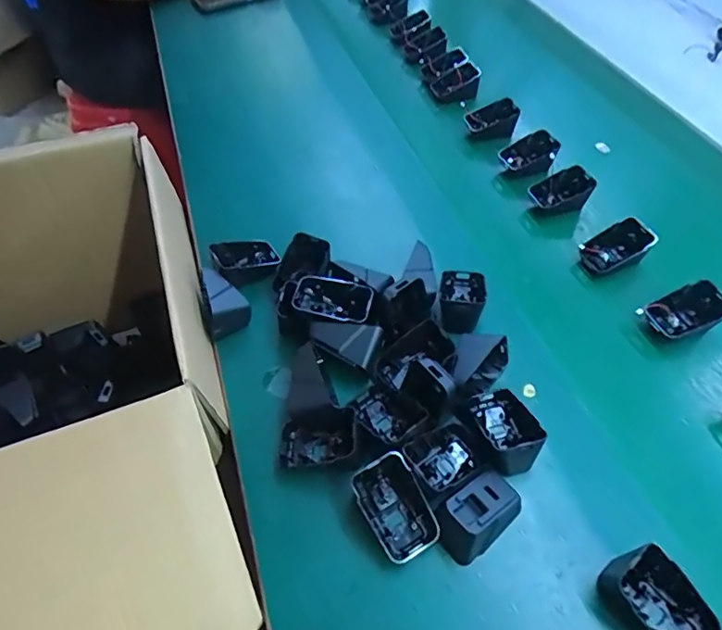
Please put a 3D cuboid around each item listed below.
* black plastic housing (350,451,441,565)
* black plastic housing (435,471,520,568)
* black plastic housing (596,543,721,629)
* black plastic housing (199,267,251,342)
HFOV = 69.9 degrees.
[{"bbox_3d":[0.025,0.142,0.382,0.045,0.033,0.067,-30,67,-11],"label":"black plastic housing"},{"bbox_3d":[0.088,0.144,0.377,0.068,0.034,0.038,-33,59,-23],"label":"black plastic housing"},{"bbox_3d":[0.197,0.189,0.339,0.042,0.041,0.071,-34,60,-24],"label":"black plastic housing"},{"bbox_3d":[-0.134,-0.015,0.502,0.043,0.034,0.062,-17,54,-13],"label":"black plastic housing"}]

